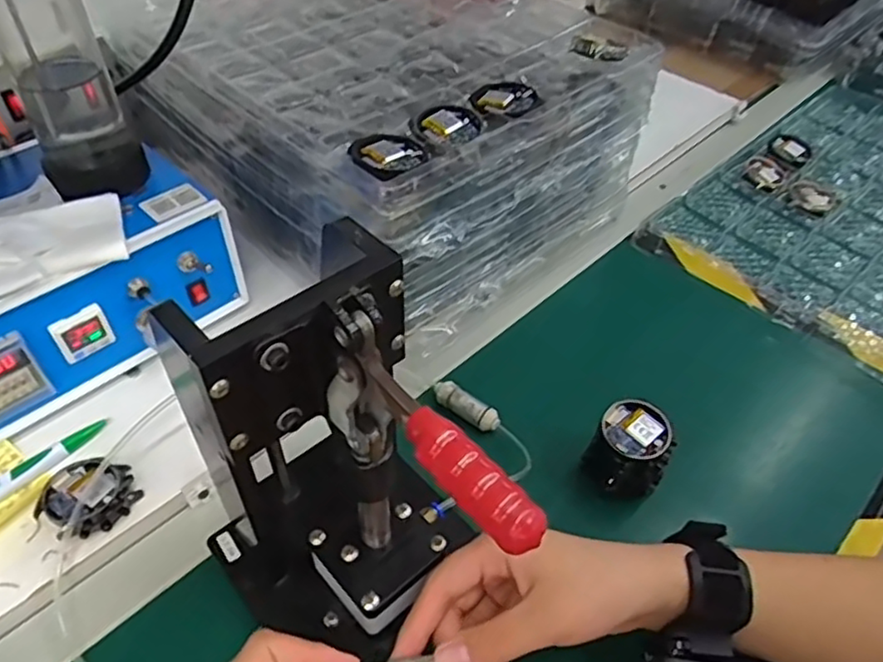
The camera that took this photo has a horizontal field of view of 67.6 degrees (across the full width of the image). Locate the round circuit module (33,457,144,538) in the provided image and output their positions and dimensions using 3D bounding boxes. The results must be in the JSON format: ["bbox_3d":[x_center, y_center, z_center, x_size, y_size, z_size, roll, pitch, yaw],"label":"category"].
[{"bbox_3d":[-0.224,0.105,0.424,0.052,0.022,0.052,1,46,-1],"label":"round circuit module"}]

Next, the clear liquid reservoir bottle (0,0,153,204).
[{"bbox_3d":[-0.249,-0.179,0.421,0.067,0.195,0.075,-21,50,-20],"label":"clear liquid reservoir bottle"}]

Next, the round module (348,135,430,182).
[{"bbox_3d":[-0.035,-0.112,0.435,0.049,0.013,0.051,1,46,-1],"label":"round module"}]

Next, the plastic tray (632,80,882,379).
[{"bbox_3d":[0.452,-0.126,0.678,0.455,0.033,0.309,-32,55,-29],"label":"plastic tray"}]

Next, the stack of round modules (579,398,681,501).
[{"bbox_3d":[0.128,0.083,0.451,0.050,0.049,0.049,24,50,21],"label":"stack of round modules"}]

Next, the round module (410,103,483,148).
[{"bbox_3d":[0.004,-0.144,0.469,0.048,0.012,0.052,-2,46,-3],"label":"round module"}]

